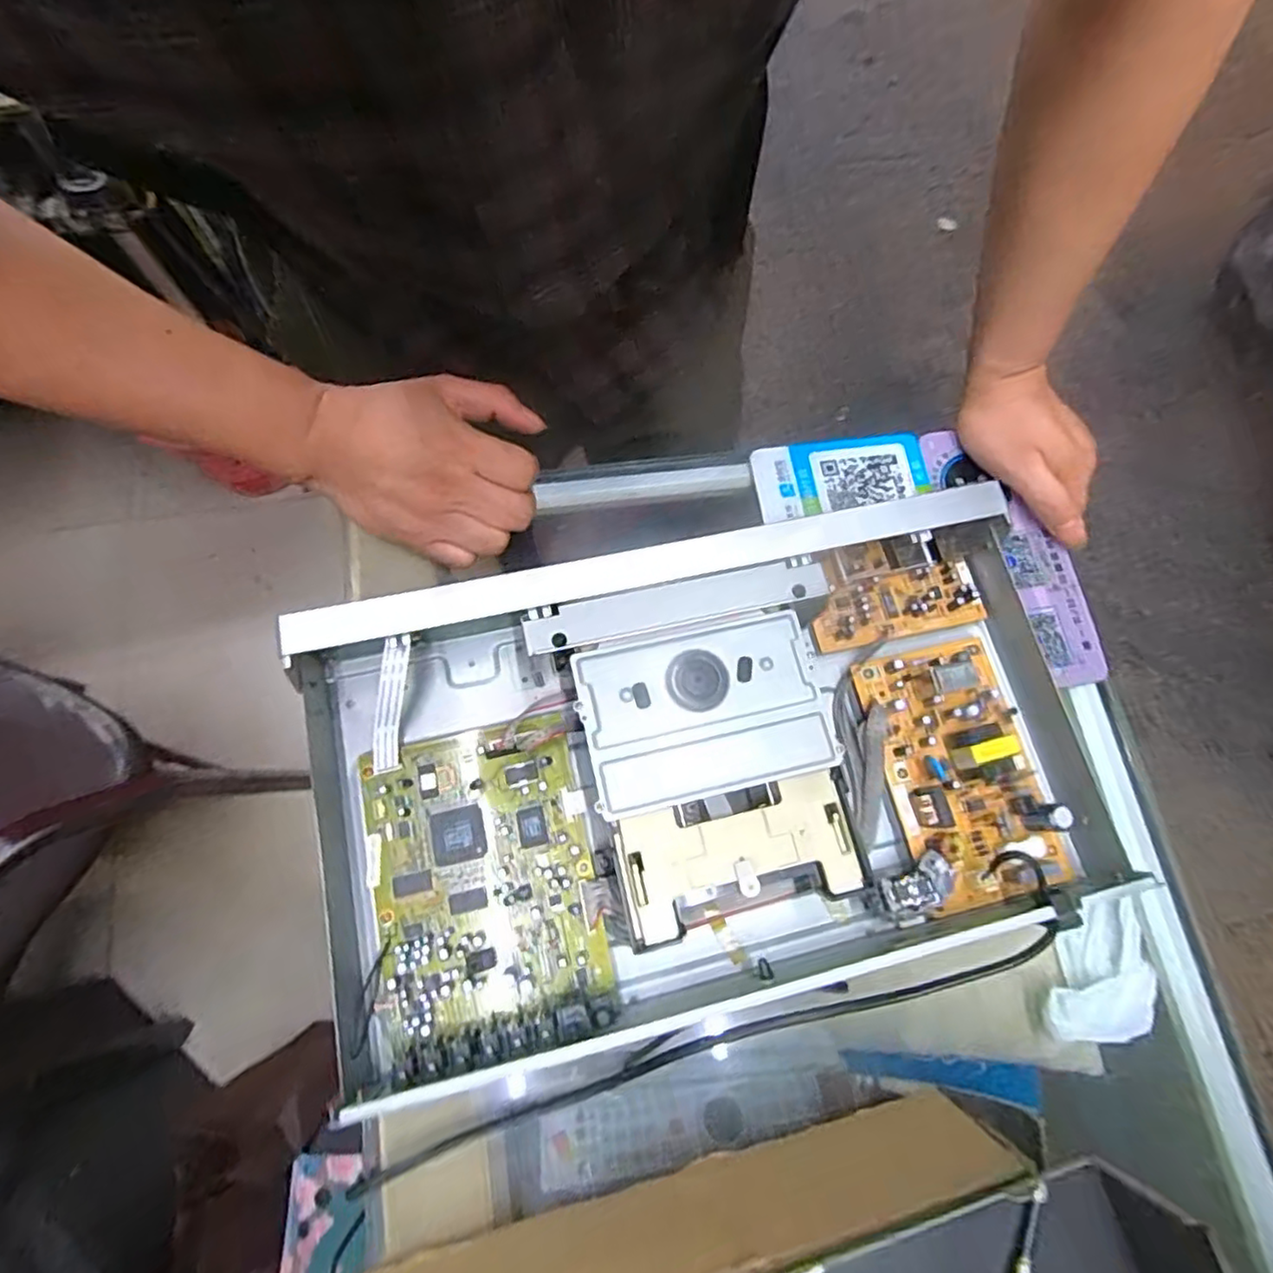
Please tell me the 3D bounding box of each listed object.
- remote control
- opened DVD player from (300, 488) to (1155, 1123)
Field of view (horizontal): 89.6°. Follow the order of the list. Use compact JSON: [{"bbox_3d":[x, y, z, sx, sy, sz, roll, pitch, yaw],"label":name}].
[{"bbox_3d":[0.032,0.352,0.466,0.203,0.026,0.047,-10,74,-5],"label":"remote control"},{"bbox_3d":[0.039,0.073,0.365,0.435,0.066,0.252,-10,74,-5],"label":"opened DVD player"}]

